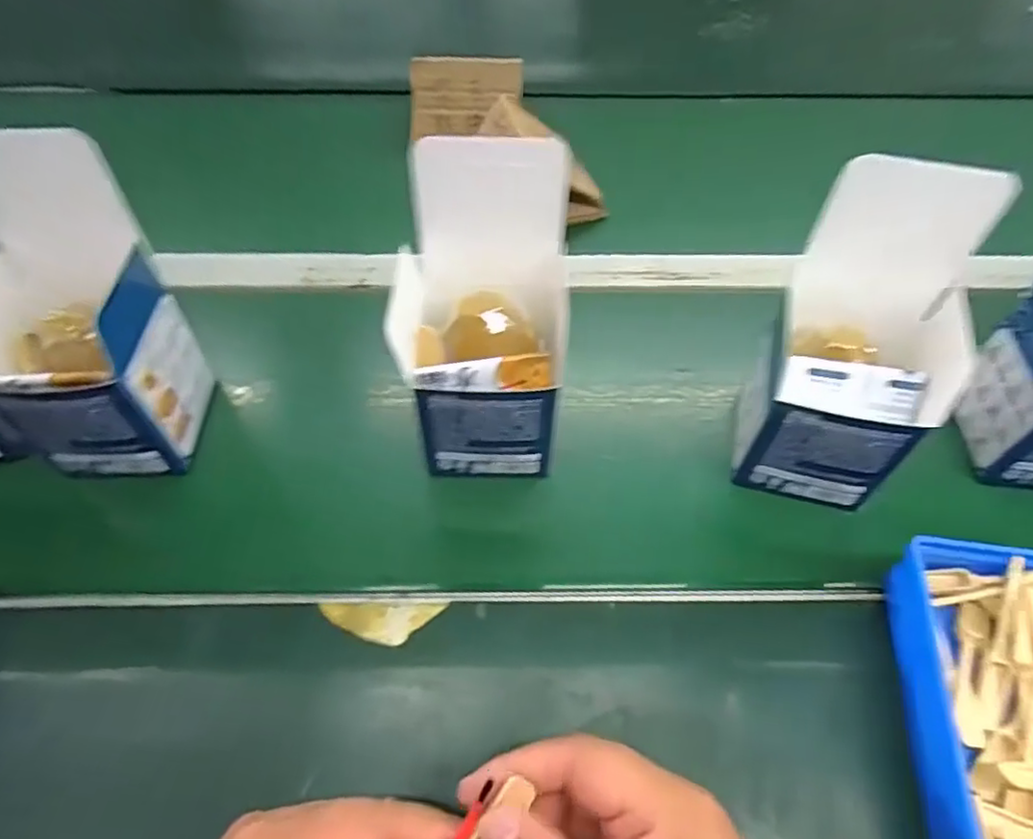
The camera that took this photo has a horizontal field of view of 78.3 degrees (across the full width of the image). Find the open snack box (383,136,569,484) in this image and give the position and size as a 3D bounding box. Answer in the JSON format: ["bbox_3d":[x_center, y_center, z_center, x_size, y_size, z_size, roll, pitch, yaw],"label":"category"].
[{"bbox_3d":[-0.022,-0.053,0.381,0.101,0.174,0.113,4,56,3],"label":"open snack box"}]

